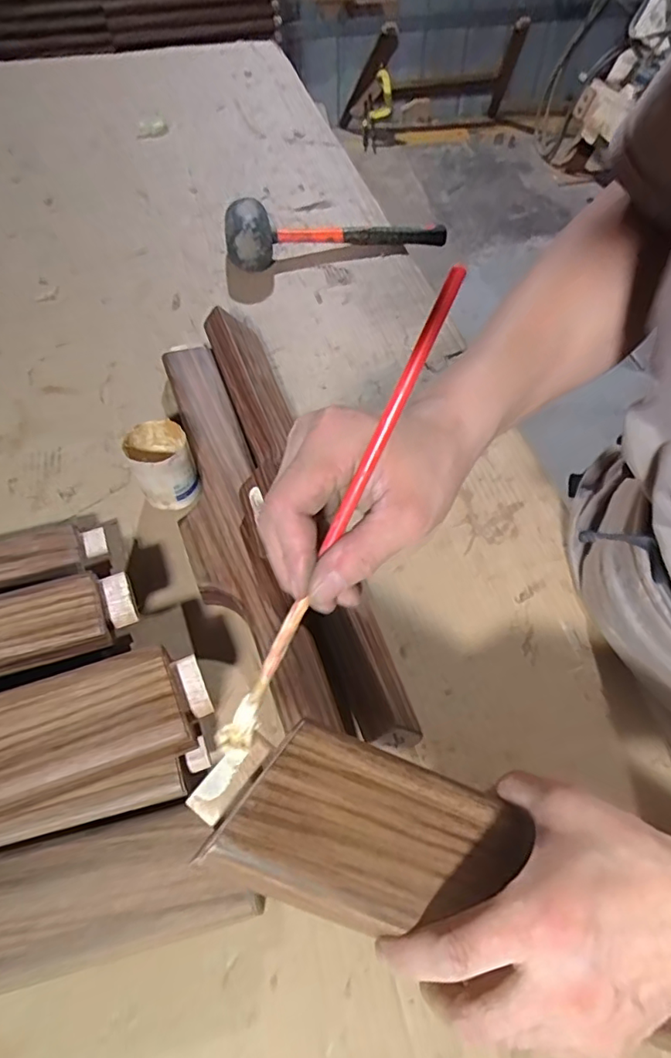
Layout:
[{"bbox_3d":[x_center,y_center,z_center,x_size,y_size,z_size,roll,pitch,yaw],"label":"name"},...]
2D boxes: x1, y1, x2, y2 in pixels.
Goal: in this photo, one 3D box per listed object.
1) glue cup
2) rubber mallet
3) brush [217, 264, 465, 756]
[{"bbox_3d":[-0.178,-0.061,0.572,0.058,0.083,0.062,-1,55,1],"label":"glue cup"},{"bbox_3d":[-0.001,-0.490,0.873,0.352,0.071,0.108,-12,56,-7],"label":"rubber mallet"},{"bbox_3d":[-0.002,0.005,0.251,0.015,0.010,0.247,32,107,21],"label":"brush"}]

